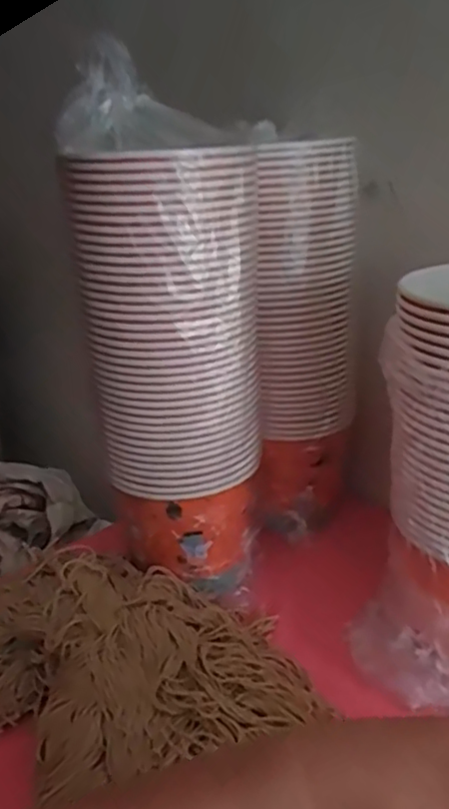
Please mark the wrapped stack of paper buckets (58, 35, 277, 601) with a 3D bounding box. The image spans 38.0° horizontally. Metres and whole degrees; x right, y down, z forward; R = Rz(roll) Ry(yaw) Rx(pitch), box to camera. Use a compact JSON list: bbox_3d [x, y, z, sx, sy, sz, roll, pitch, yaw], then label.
[{"bbox_3d":[-0.046,-0.051,0.622,0.163,0.450,0.135,-10,23,-13],"label":"wrapped stack of paper buckets"}]

